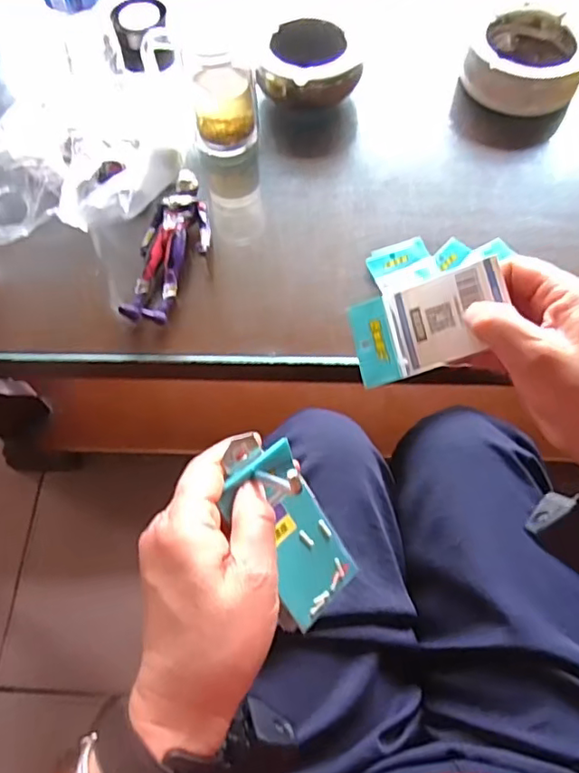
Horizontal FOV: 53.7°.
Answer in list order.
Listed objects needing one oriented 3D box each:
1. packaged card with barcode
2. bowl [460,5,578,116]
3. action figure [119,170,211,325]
[{"bbox_3d":[0.084,-0.038,0.351,0.094,0.004,0.054,-18,78,24],"label":"packaged card with barcode"},{"bbox_3d":[0.278,-0.389,0.682,0.129,0.050,0.139,0,64,1],"label":"bowl"},{"bbox_3d":[-0.117,-0.138,0.585,0.068,0.046,0.167,5,65,3],"label":"action figure"}]

